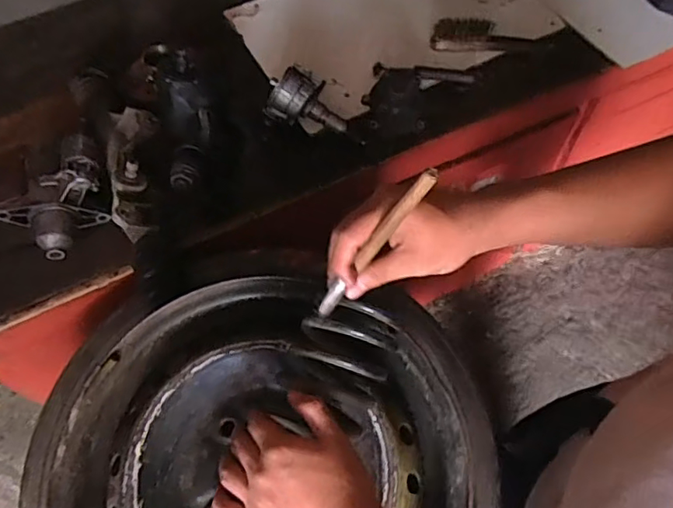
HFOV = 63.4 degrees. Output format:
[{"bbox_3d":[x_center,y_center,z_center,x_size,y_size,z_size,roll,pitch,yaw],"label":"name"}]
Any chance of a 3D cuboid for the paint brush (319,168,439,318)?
[{"bbox_3d":[0.024,-0.002,0.399,0.010,0.171,0.011,2,53,-31],"label":"paint brush"}]

